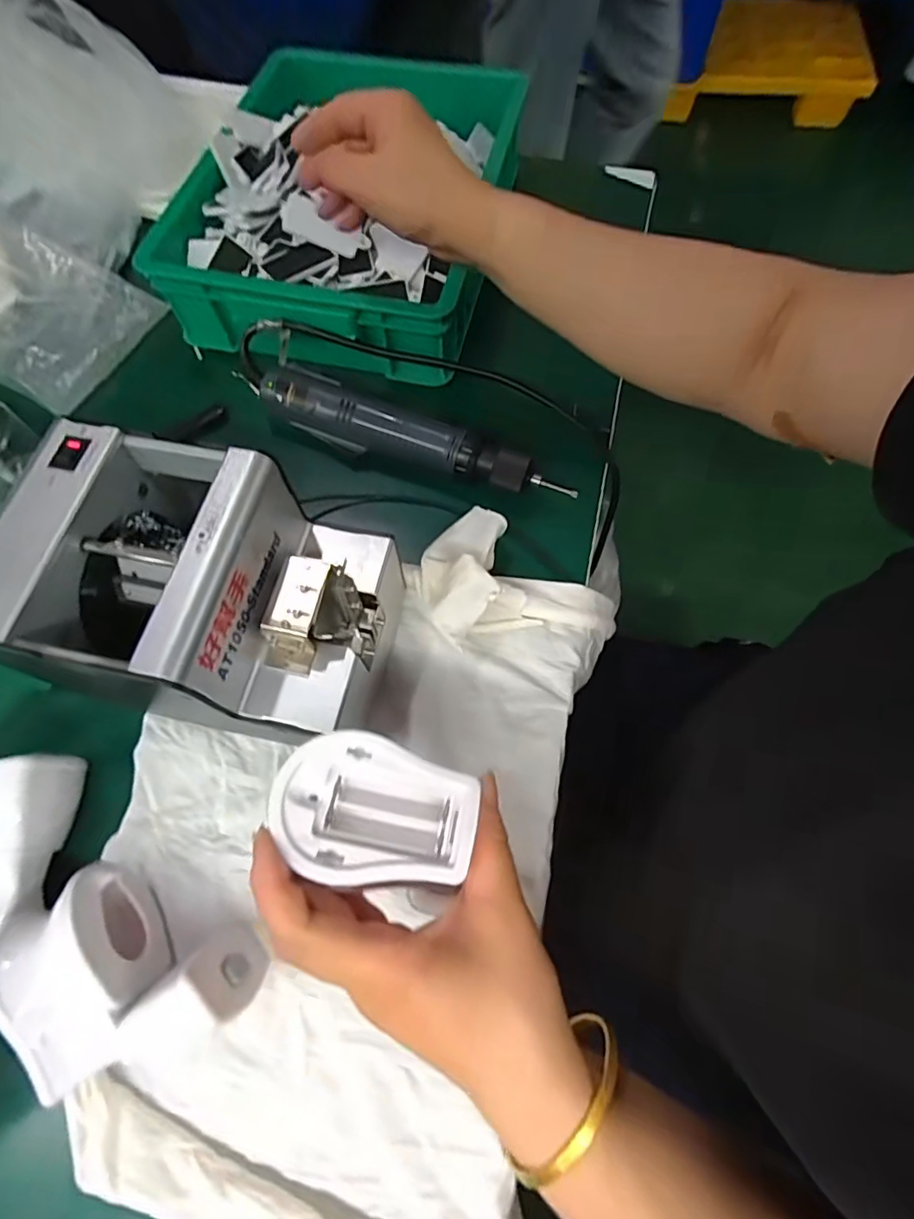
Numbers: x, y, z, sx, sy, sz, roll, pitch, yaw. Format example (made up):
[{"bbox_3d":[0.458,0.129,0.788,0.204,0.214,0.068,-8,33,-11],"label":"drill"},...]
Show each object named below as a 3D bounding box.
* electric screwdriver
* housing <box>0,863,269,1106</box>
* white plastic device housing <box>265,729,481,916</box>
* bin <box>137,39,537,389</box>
[{"bbox_3d":[-0.039,-0.137,0.436,0.258,0.029,0.040,22,70,10],"label":"electric screwdriver"},{"bbox_3d":[-0.168,0.183,0.291,0.114,0.060,0.100,-27,69,-10],"label":"housing"},{"bbox_3d":[-0.036,0.090,0.245,0.086,0.028,0.059,15,69,7],"label":"white plastic device housing"},{"bbox_3d":[-0.099,-0.370,0.504,0.263,0.081,0.323,12,69,6],"label":"bin"}]

